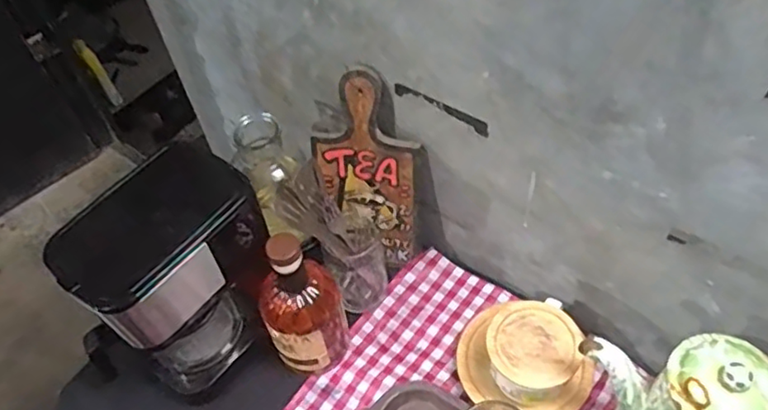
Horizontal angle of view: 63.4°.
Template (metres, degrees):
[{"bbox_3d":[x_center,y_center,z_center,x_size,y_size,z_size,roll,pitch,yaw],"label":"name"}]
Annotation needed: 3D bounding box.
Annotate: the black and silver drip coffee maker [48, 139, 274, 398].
[{"bbox_3d":[-0.234,0.079,0.716,0.151,0.232,0.189,35,62,29],"label":"black and silver drip coffee maker"}]

